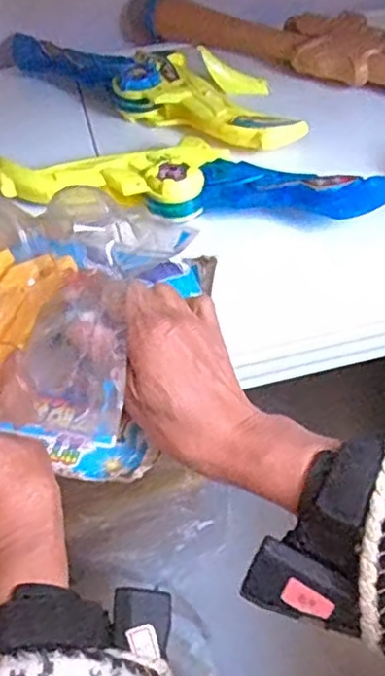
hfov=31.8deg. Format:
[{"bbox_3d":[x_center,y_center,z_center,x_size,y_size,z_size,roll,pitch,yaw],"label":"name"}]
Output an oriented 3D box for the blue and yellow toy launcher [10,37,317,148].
[{"bbox_3d":[-0.038,-0.235,0.605,0.308,0.038,0.101,24,59,17],"label":"blue and yellow toy launcher"}]

